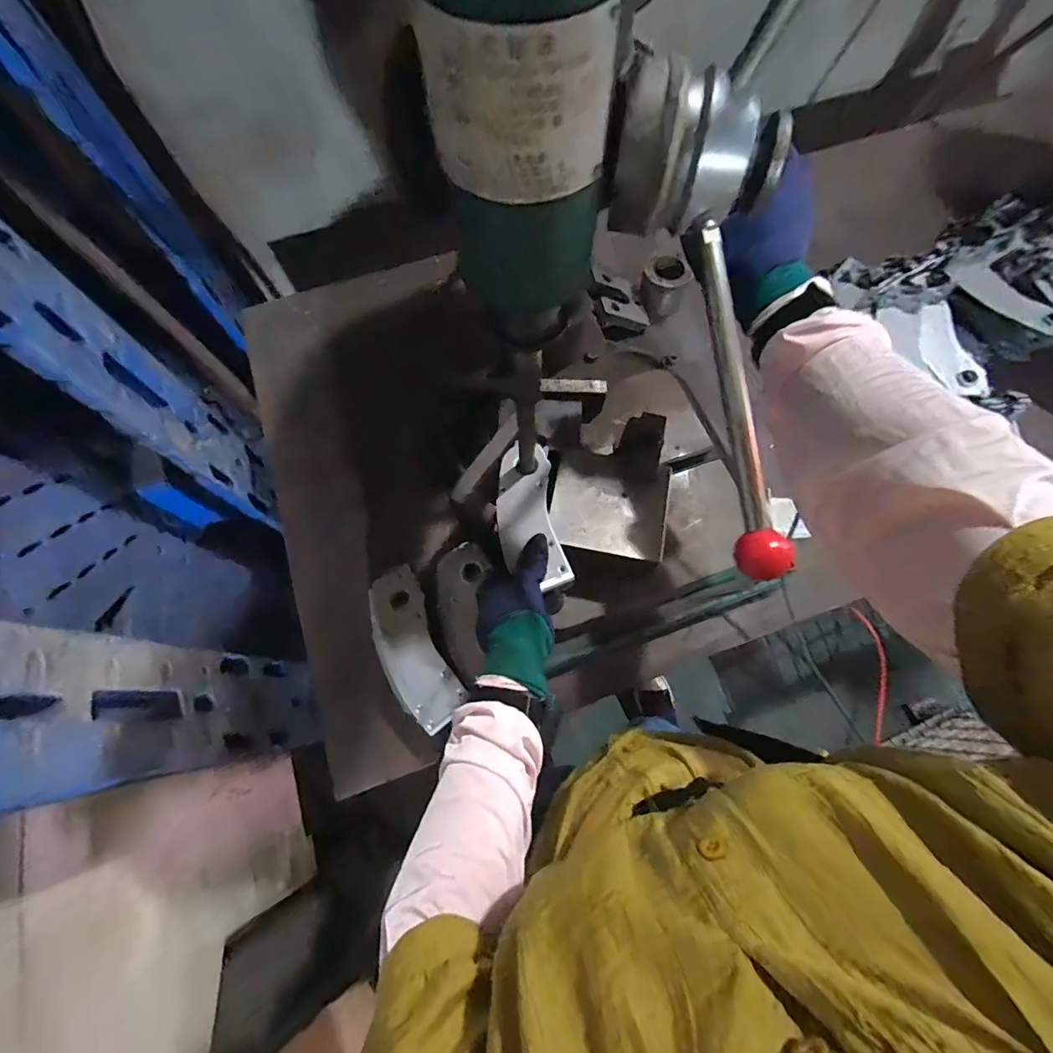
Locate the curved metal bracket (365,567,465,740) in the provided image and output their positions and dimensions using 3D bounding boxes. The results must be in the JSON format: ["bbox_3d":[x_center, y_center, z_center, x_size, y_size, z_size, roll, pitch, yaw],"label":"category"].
[{"bbox_3d":[-0.135,0.141,0.552,0.074,0.014,0.185,-26,74,-7],"label":"curved metal bracket"}]

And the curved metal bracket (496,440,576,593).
[{"bbox_3d":[0.003,-0.012,0.521,0.072,0.012,0.165,-13,71,-3],"label":"curved metal bracket"}]

